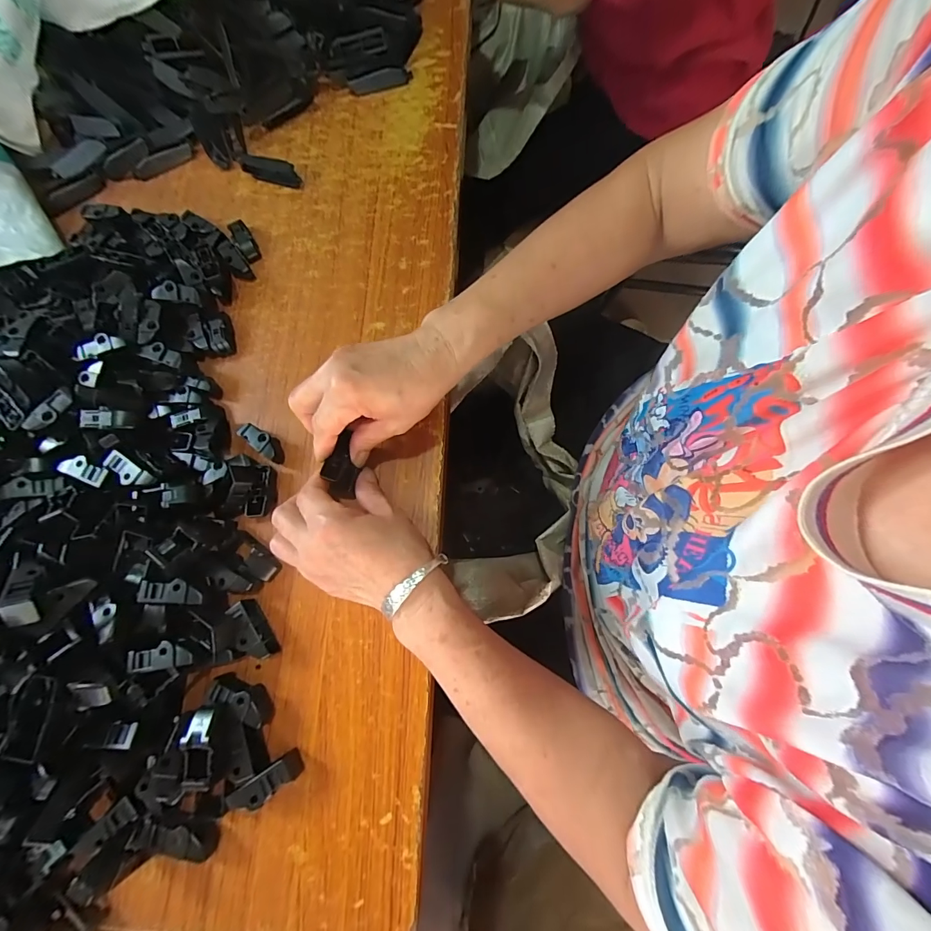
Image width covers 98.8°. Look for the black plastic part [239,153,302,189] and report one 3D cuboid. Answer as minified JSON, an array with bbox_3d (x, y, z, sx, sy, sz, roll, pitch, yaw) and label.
[{"bbox_3d":[-0.216,-0.330,0.445,0.069,0.018,0.024,23,78,9],"label":"black plastic part"}]

